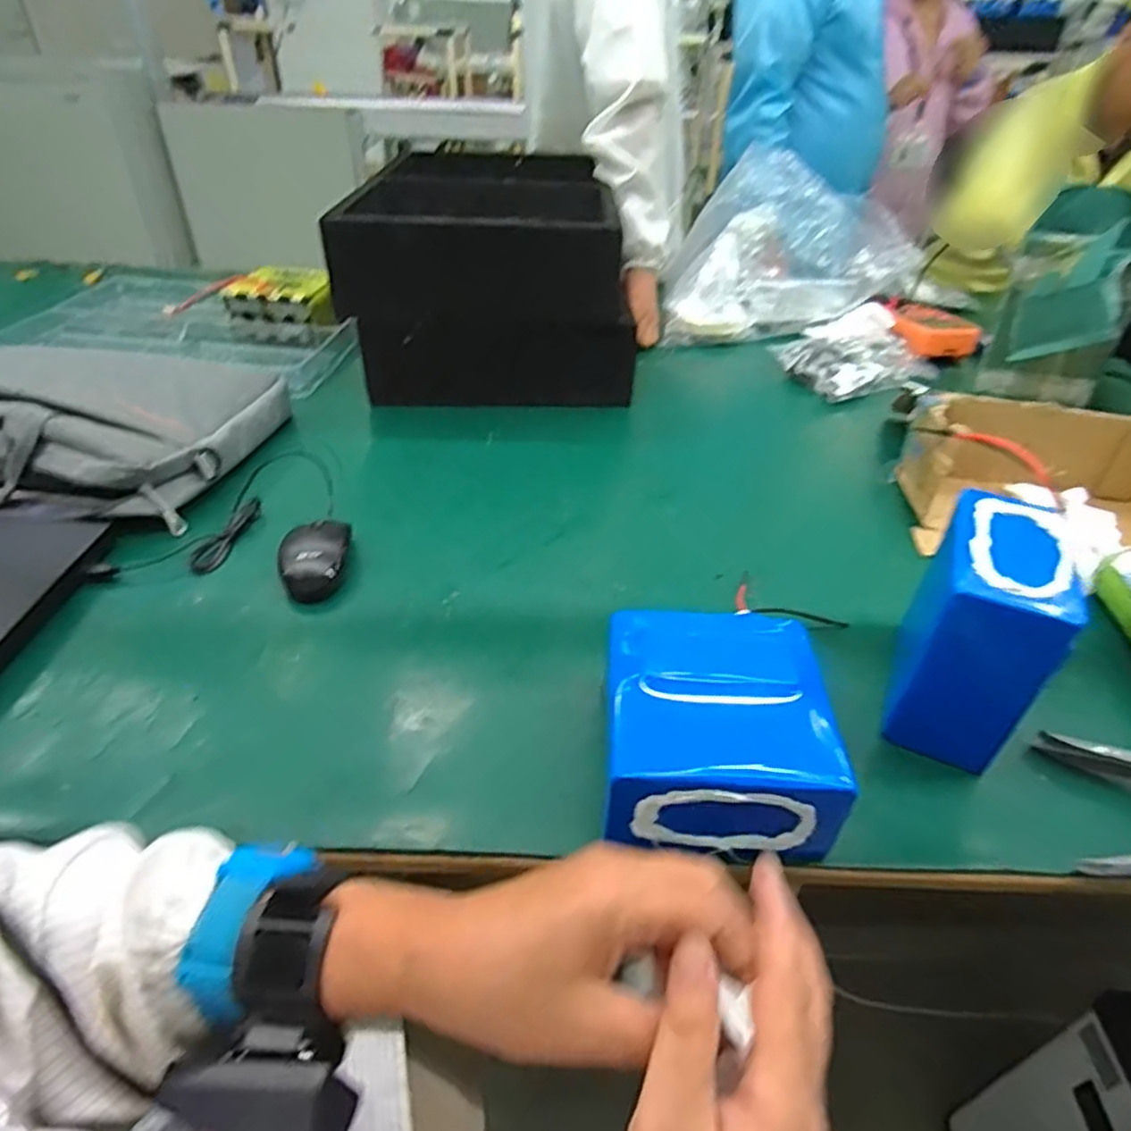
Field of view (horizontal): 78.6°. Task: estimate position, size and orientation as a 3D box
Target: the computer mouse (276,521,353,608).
[{"bbox_3d":[-0.236,-0.008,0.650,0.062,0.030,0.091,-4,39,-9],"label":"computer mouse"}]

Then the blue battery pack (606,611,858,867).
[{"bbox_3d":[0.095,0.112,0.463,0.142,0.094,0.147,2,38,-2],"label":"blue battery pack"}]

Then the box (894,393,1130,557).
[{"bbox_3d":[0.517,-0.081,0.718,0.282,0.107,0.192,8,39,6],"label":"box"}]

